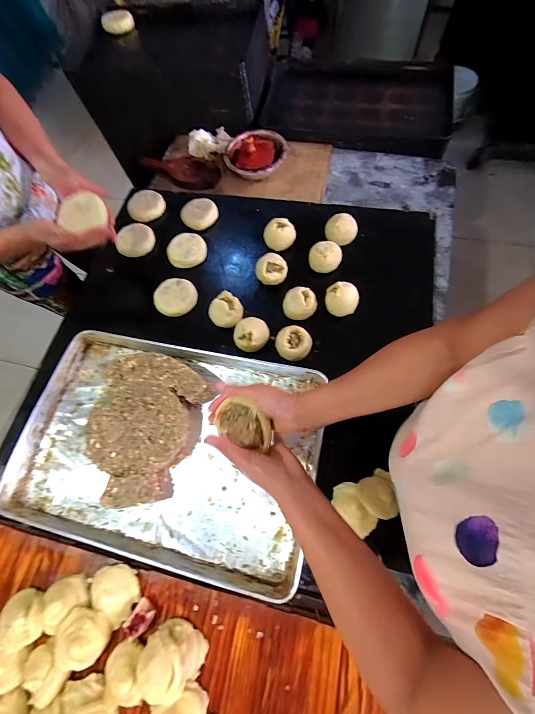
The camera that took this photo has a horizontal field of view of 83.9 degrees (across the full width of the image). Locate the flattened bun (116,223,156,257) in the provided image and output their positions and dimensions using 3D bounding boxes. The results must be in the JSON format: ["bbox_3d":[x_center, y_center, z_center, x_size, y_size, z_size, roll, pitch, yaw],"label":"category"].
[{"bbox_3d":[-0.369,-0.329,0.828,0.103,0.019,0.114,-16,68,-2],"label":"flattened bun"}]

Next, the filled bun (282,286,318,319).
[{"bbox_3d":[0.076,-0.124,0.694,0.078,0.050,0.064,3,68,6],"label":"filled bun"}]

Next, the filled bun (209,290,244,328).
[{"bbox_3d":[-0.099,-0.112,0.701,0.078,0.040,0.075,-2,68,4],"label":"filled bun"}]

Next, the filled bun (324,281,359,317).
[{"bbox_3d":[0.173,-0.133,0.689,0.074,0.060,0.064,4,68,6],"label":"filled bun"}]

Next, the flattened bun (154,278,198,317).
[{"bbox_3d":[-0.231,-0.153,0.745,0.102,0.024,0.100,-2,68,4],"label":"flattened bun"}]

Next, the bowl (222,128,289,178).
[{"bbox_3d":[-0.036,-0.617,0.893,0.184,0.052,0.162,7,69,7],"label":"bowl"}]

